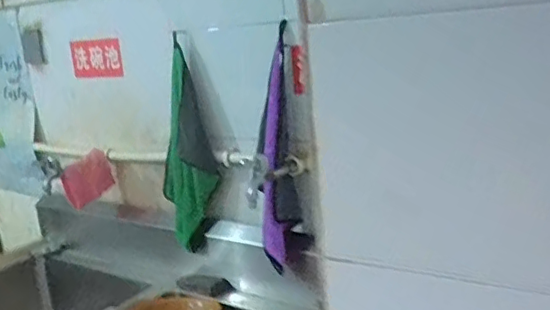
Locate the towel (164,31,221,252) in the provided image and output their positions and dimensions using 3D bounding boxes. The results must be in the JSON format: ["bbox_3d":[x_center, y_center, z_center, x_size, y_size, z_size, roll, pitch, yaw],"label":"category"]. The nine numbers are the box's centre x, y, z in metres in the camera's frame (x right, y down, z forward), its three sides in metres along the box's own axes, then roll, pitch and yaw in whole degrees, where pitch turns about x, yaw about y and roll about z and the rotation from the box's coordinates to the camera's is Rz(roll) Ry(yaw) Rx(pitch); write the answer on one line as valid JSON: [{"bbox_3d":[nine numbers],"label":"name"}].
[{"bbox_3d":[-0.191,-0.013,1.305,0.145,0.463,0.027,13,11,18],"label":"towel"}]

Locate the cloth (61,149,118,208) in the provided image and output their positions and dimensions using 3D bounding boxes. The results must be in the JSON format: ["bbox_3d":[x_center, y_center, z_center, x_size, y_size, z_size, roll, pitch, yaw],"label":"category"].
[{"bbox_3d":[-0.476,0.057,1.464,0.053,0.121,0.138,2,14,25],"label":"cloth"}]

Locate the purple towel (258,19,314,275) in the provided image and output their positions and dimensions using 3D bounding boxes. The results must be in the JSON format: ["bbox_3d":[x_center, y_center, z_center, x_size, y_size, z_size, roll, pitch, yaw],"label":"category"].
[{"bbox_3d":[0.011,-0.008,1.170,0.090,0.467,0.161,-4,13,1],"label":"purple towel"}]

